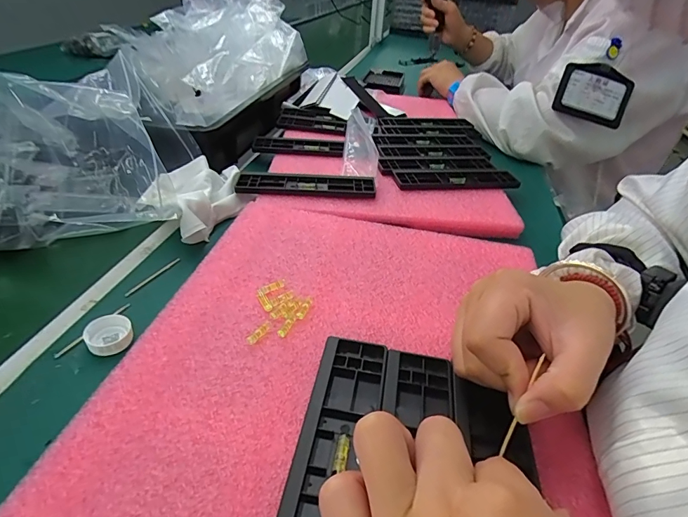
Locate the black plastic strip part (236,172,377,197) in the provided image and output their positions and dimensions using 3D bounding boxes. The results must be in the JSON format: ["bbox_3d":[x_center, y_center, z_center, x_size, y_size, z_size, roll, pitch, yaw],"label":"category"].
[{"bbox_3d":[-0.044,-0.085,0.476,0.157,0.011,0.043,0,36,-4],"label":"black plastic strip part"}]

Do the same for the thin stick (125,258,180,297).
[{"bbox_3d":[-0.170,0.015,0.364,0.004,0.004,0.061,18,39,19],"label":"thin stick"}]

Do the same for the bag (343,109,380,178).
[{"bbox_3d":[0.024,-0.165,0.561,0.044,0.033,0.168,4,36,0],"label":"bag"}]

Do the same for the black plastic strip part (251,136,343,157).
[{"bbox_3d":[-0.065,-0.158,0.576,0.125,0.013,0.049,3,36,0],"label":"black plastic strip part"}]

